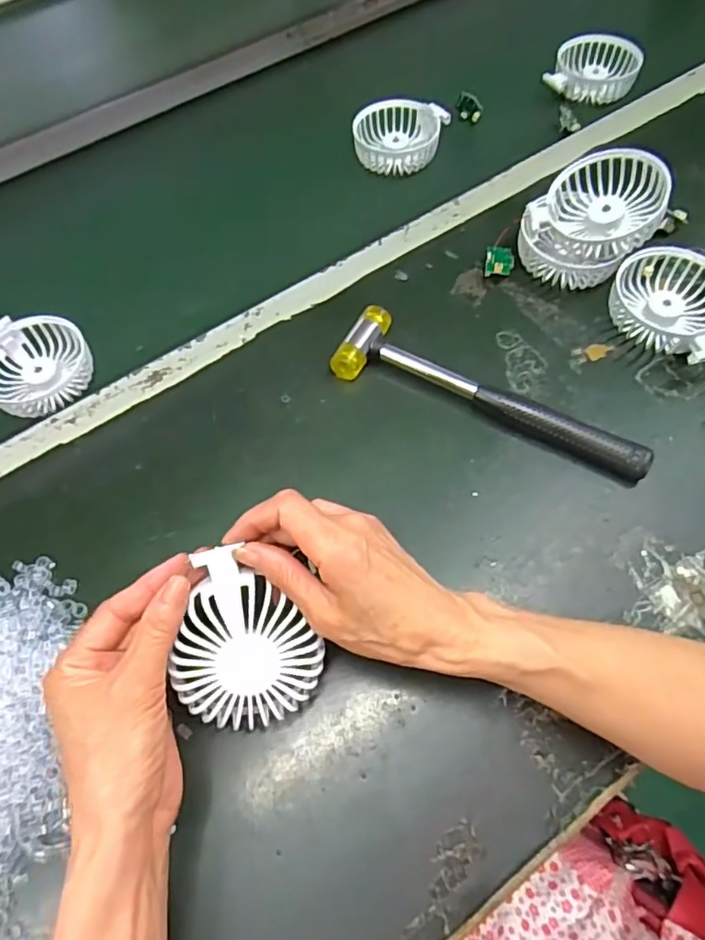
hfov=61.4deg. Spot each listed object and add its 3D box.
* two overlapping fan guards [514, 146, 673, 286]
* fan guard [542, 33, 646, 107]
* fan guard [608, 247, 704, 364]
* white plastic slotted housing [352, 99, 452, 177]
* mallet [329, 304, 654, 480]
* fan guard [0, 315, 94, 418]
[{"bbox_3d":[0.200,-0.210,0.498,0.104,0.069,0.097,20,65,14],"label":"two overlapping fan guards"},{"bbox_3d":[0.270,-0.446,0.660,0.092,0.034,0.082,16,64,11],"label":"fan guard"},{"bbox_3d":[0.260,-0.133,0.481,0.089,0.031,0.102,-42,67,-18],"label":"fan guard"},{"bbox_3d":[0.053,-0.353,0.632,0.101,0.036,0.078,7,62,7],"label":"white plastic slotted housing"},{"bbox_3d":[0.103,-0.056,0.443,0.239,0.023,0.061,25,66,16],"label":"mallet"},{"bbox_3d":[-0.272,-0.091,0.505,0.088,0.029,0.095,-1,62,3],"label":"fan guard"}]

